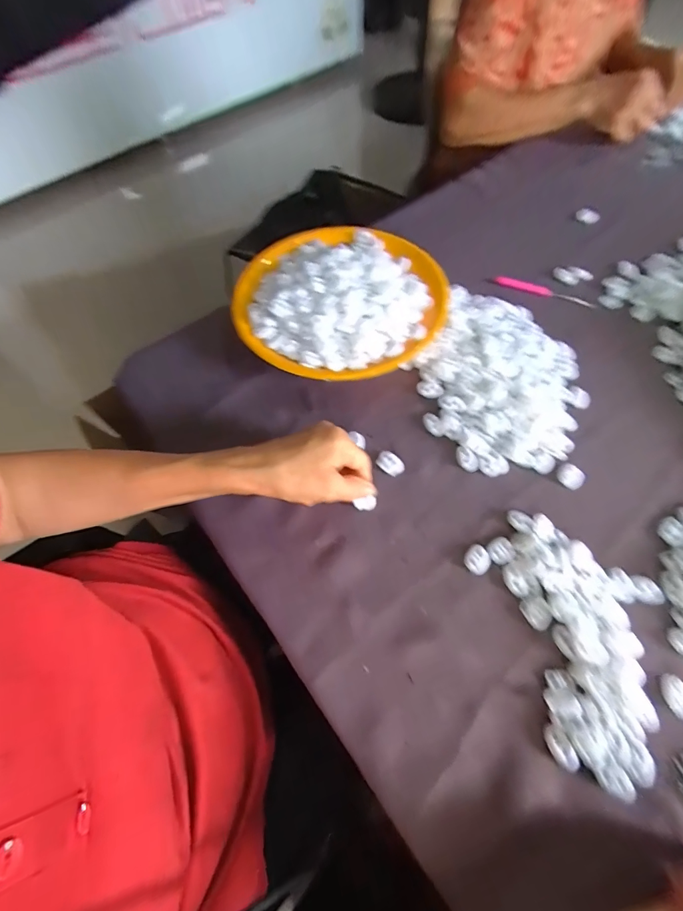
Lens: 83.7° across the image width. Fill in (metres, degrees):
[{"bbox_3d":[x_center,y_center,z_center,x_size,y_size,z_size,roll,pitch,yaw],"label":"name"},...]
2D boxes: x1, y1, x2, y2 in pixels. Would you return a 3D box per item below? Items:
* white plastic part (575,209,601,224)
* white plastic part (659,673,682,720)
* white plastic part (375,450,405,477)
[{"bbox_3d":[0.345,-0.336,0.536,0.031,0.009,0.015,22,66,15],"label":"white plastic part"},{"bbox_3d":[0.245,0.175,0.276,0.019,0.004,0.029,-16,62,-5],"label":"white plastic part"},{"bbox_3d":[0.049,0.008,0.376,0.027,0.007,0.021,36,70,20],"label":"white plastic part"}]

